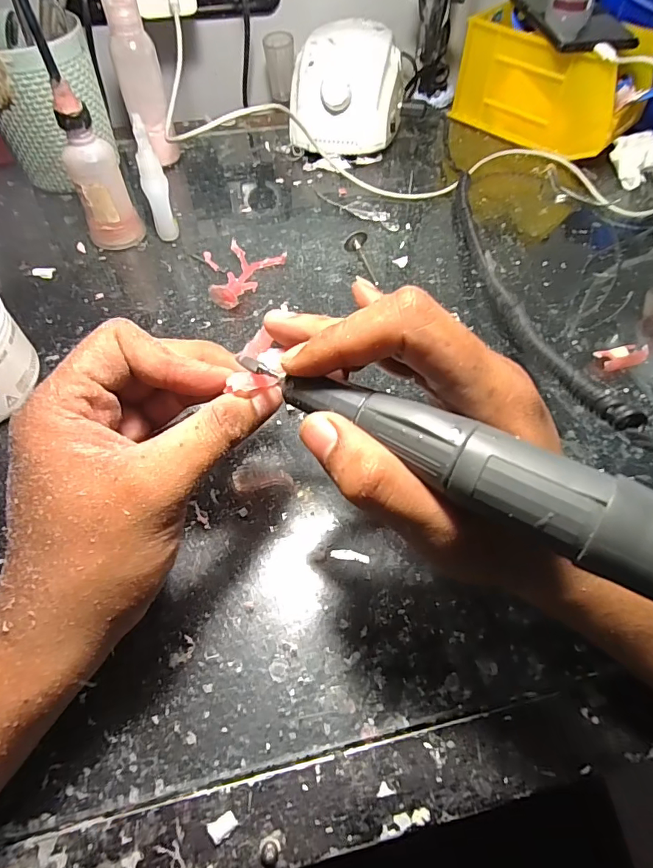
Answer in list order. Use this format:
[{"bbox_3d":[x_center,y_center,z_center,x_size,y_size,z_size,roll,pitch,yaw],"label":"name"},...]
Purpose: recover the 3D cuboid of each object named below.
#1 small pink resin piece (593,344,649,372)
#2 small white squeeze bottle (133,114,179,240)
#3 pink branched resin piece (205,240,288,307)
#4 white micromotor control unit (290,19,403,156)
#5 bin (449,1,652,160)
[{"bbox_3d":[0.204,-0.052,0.318,0.038,0.012,0.013,-9,58,-7],"label":"small pink resin piece"},{"bbox_3d":[-0.133,-0.195,0.359,0.017,0.087,0.018,38,64,21],"label":"small white squeeze bottle"},{"bbox_3d":[-0.060,-0.126,0.359,0.063,0.017,0.067,-11,58,-8],"label":"pink branched resin piece"},{"bbox_3d":[0.023,-0.340,0.461,0.106,0.079,0.123,6,57,2],"label":"white micromotor control unit"},{"bbox_3d":[0.230,-0.357,0.472,0.170,0.086,0.097,37,64,20],"label":"bin"}]

